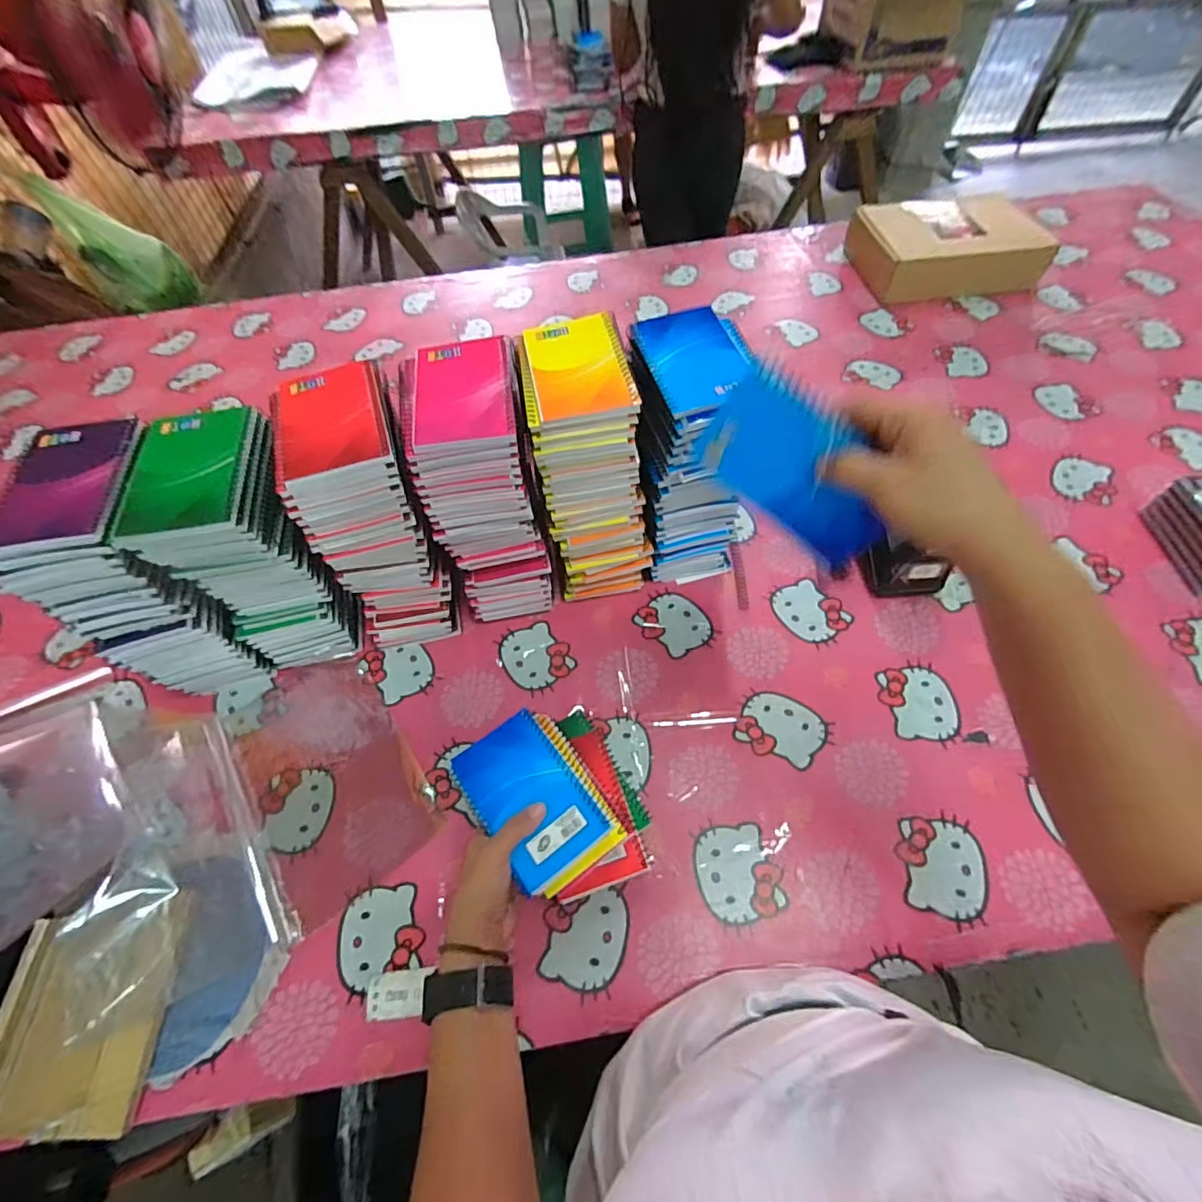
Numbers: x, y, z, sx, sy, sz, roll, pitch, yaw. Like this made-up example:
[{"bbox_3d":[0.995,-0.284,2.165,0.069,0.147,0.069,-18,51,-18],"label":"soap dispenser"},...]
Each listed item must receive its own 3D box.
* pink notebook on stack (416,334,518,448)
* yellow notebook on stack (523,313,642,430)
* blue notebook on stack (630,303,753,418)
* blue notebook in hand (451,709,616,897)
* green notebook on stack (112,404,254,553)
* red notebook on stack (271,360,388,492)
[{"bbox_3d":[-0.118,-0.181,0.444,0.081,0.010,0.121,-10,58,-3],"label":"pink notebook on stack"},{"bbox_3d":[-0.019,-0.203,0.455,0.082,0.013,0.124,-10,58,-3],"label":"yellow notebook on stack"},{"bbox_3d":[0.082,-0.213,0.457,0.080,0.010,0.124,-14,59,-5],"label":"blue notebook on stack"},{"bbox_3d":[-0.062,0.166,0.450,0.086,0.008,0.130,-34,62,-17],"label":"blue notebook in hand"},{"bbox_3d":[-0.327,-0.104,0.418,0.086,0.016,0.127,-9,61,-4],"label":"green notebook on stack"},{"bbox_3d":[-0.228,-0.150,0.435,0.089,0.012,0.127,-20,59,-9],"label":"red notebook on stack"}]

